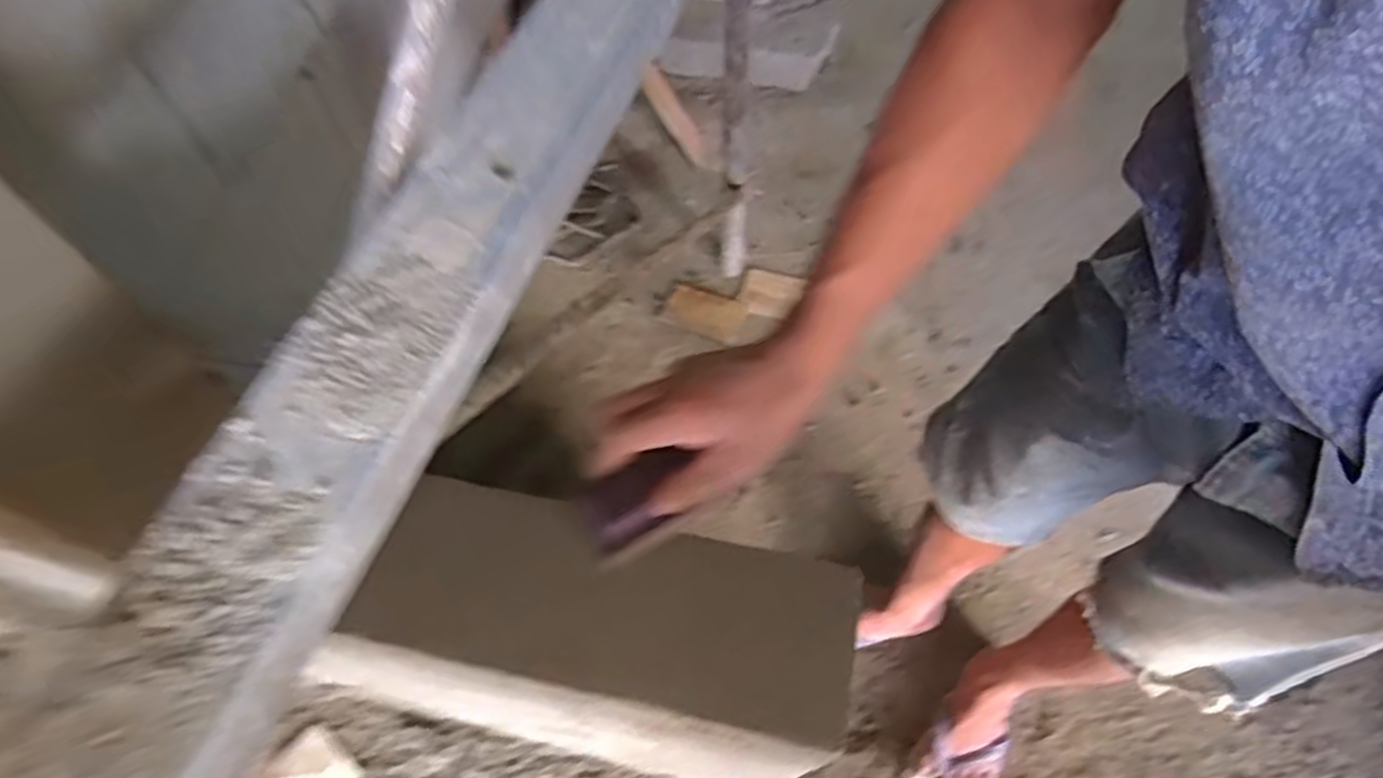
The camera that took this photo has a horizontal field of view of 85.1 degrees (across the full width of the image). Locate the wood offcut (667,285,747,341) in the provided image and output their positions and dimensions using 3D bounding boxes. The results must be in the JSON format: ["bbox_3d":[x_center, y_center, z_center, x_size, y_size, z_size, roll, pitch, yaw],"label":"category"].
[{"bbox_3d":[0.029,-0.159,1.525,0.156,0.013,0.091,20,61,12],"label":"wood offcut"}]

